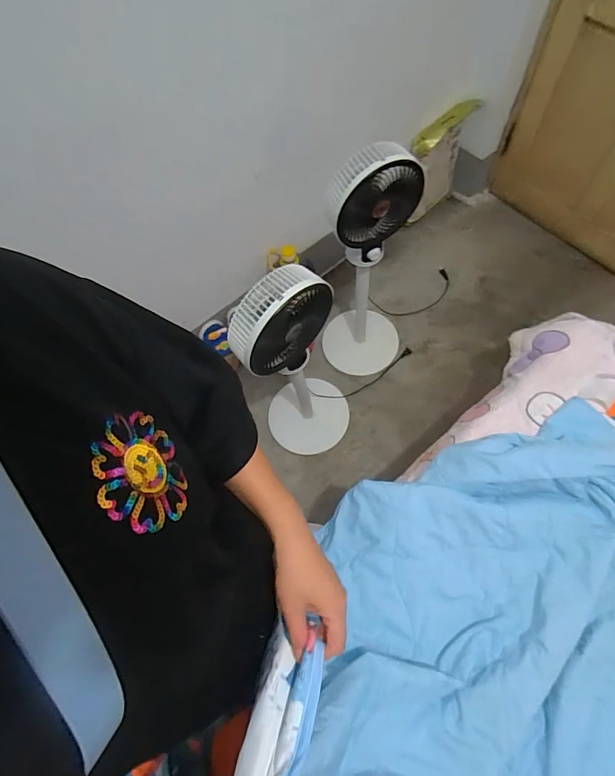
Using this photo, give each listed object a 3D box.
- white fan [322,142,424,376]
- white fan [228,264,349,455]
[{"bbox_3d":[0.187,-0.371,1.260,0.273,0.836,0.300,11,68,10],"label":"white fan"},{"bbox_3d":[-0.012,-0.058,1.131,0.254,0.814,0.294,-3,66,4],"label":"white fan"}]

